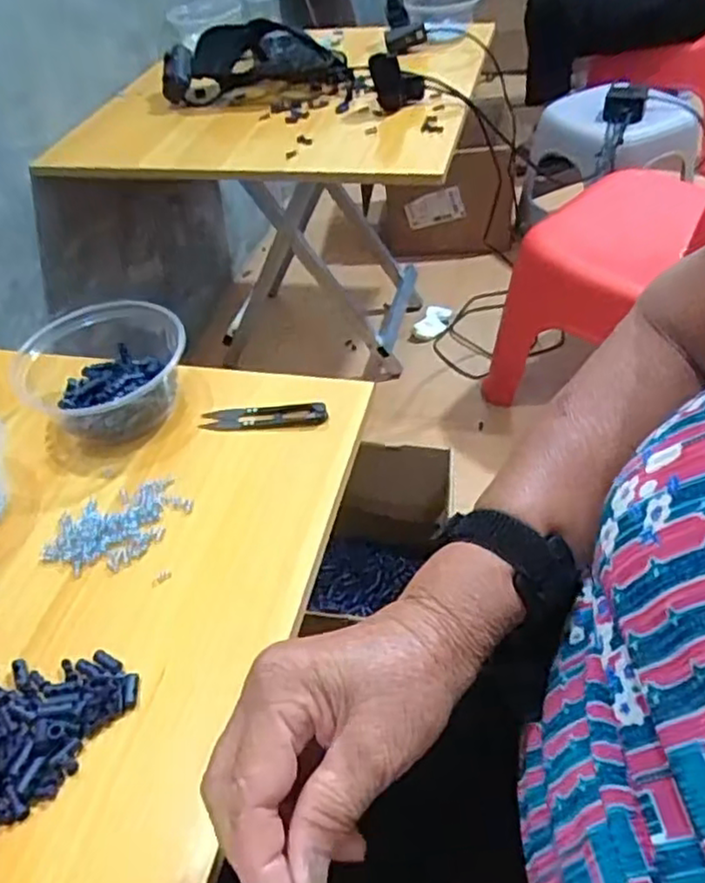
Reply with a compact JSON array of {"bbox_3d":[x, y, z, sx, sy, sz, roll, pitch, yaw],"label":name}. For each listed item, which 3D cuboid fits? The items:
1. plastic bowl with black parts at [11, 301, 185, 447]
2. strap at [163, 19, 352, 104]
[{"bbox_3d":[-0.205,-0.060,0.569,0.130,0.064,0.122,-33,51,-24],"label":"plastic bowl with black parts"},{"bbox_3d":[-0.142,-0.596,1.065,0.282,0.077,0.169,8,47,14],"label":"strap"}]

